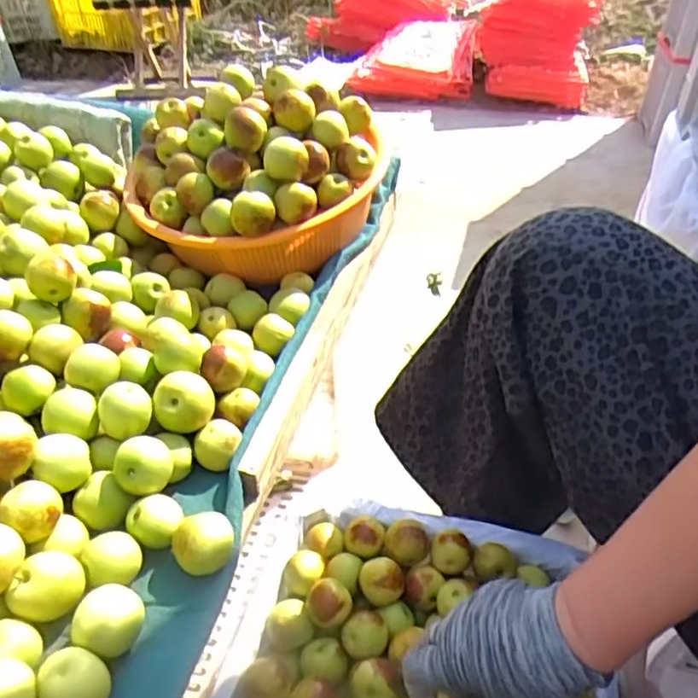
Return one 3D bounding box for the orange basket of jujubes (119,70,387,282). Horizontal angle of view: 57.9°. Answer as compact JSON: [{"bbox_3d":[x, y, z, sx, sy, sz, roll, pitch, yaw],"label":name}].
[{"bbox_3d":[-0.099,-0.173,0.621,0.252,0.135,0.200,7,41,8],"label":"orange basket of jujubes"}]

